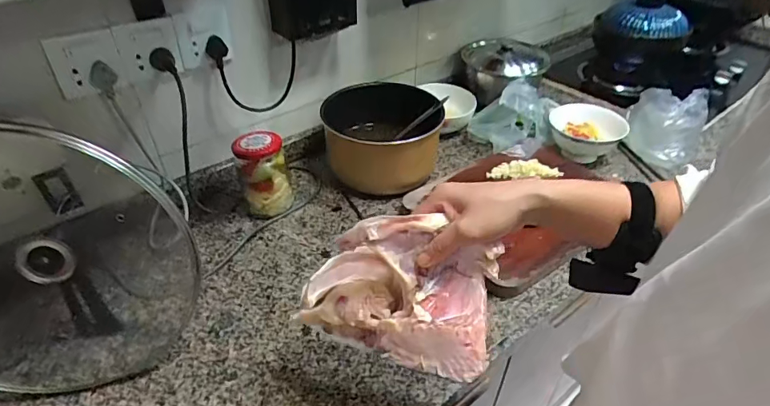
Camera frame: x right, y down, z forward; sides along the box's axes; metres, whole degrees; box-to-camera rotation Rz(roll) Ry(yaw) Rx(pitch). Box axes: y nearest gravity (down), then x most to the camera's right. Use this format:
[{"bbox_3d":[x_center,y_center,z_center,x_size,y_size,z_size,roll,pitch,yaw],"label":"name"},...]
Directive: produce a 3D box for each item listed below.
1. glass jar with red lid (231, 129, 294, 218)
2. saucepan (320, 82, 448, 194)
[{"bbox_3d":[-0.218,-0.051,0.836,0.083,0.144,0.080,0,40,0],"label":"glass jar with red lid"},{"bbox_3d":[-0.003,-0.135,0.936,0.227,0.152,0.255,-8,41,-9],"label":"saucepan"}]

